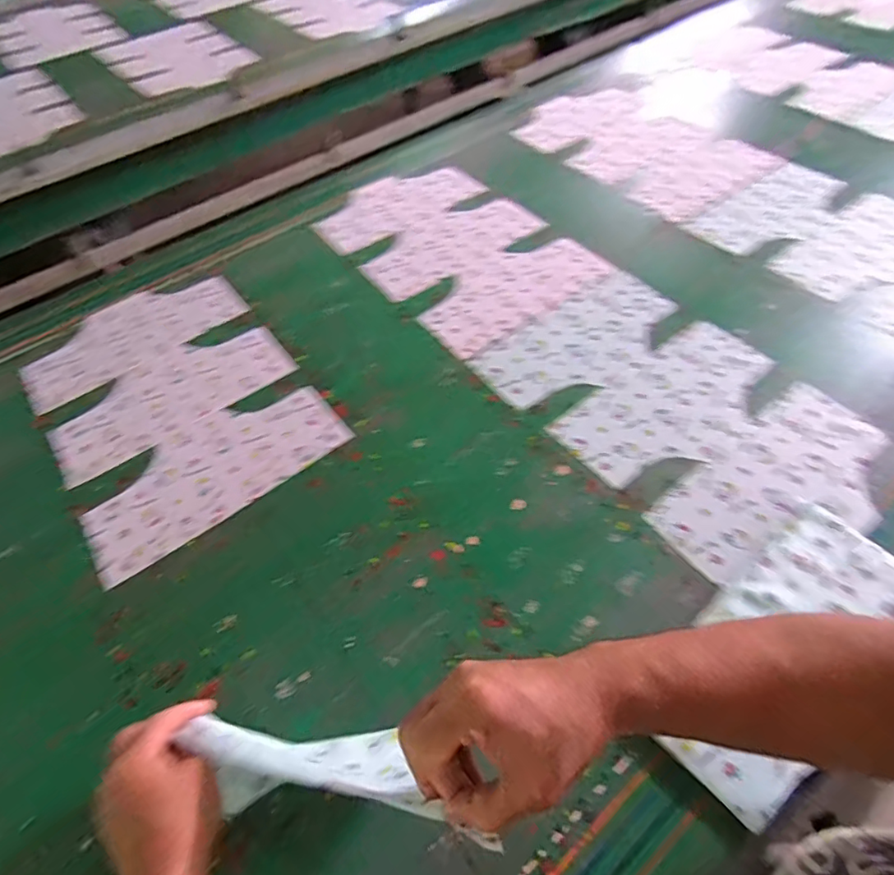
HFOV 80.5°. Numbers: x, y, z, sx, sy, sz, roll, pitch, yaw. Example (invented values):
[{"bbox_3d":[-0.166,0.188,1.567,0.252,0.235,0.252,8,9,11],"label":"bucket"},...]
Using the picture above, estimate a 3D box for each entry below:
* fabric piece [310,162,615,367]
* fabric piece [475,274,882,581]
[{"bbox_3d":[0.003,-0.354,0.951,0.326,0.010,0.493,-33,59,-19],"label":"fabric piece"},{"bbox_3d":[0.305,-0.051,0.716,0.326,0.009,0.466,-34,59,-21],"label":"fabric piece"}]

